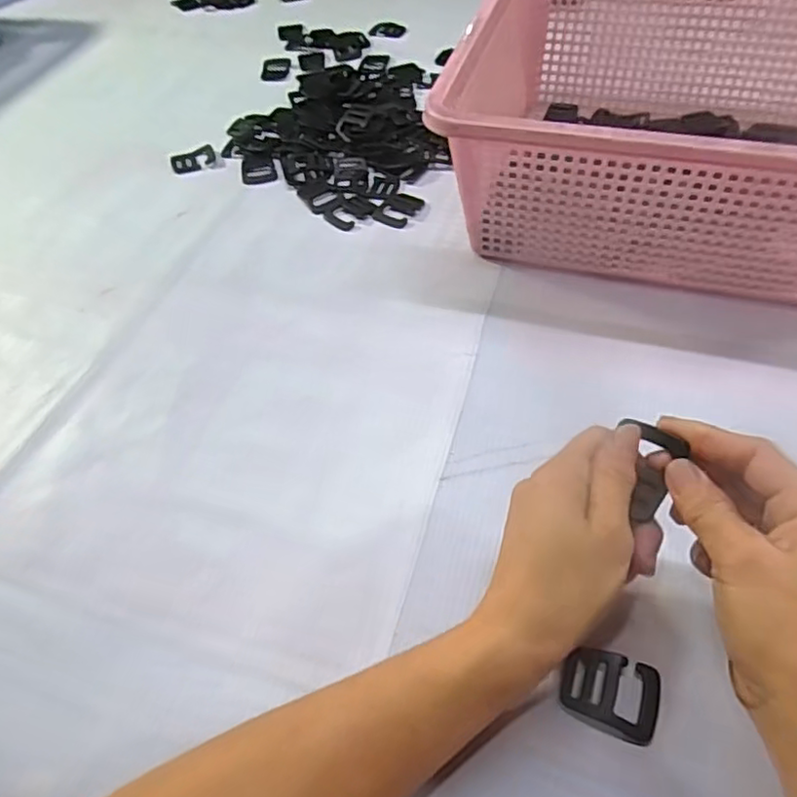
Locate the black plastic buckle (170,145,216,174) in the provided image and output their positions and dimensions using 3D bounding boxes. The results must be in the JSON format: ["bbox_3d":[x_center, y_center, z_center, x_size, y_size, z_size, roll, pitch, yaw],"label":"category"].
[{"bbox_3d":[-0.201,-0.233,0.617,0.042,0.007,0.037,-17,52,-8],"label":"black plastic buckle"}]

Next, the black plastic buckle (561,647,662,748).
[{"bbox_3d":[0.099,0.135,0.292,0.042,0.004,0.034,14,54,16],"label":"black plastic buckle"}]

